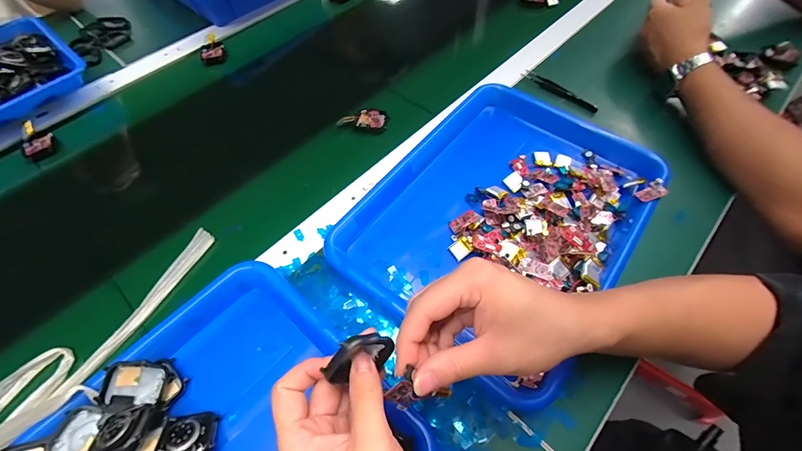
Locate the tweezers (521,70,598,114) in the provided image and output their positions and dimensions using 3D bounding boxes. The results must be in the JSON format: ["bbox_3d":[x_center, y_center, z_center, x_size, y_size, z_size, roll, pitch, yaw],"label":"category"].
[{"bbox_3d":[0.228,-0.197,0.519,0.018,0.011,0.121,-36,65,-19],"label":"tweezers"}]

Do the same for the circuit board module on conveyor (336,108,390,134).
[{"bbox_3d":[-0.050,-0.148,0.487,0.063,0.012,0.037,11,60,8],"label":"circuit board module on conveyor"}]

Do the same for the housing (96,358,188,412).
[{"bbox_3d":[-0.214,0.132,0.298,0.057,0.008,0.036,3,81,-24],"label":"housing"}]

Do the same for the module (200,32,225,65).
[{"bbox_3d":[-0.305,-0.282,0.576,0.040,0.022,0.053,-26,62,-14],"label":"module"}]

